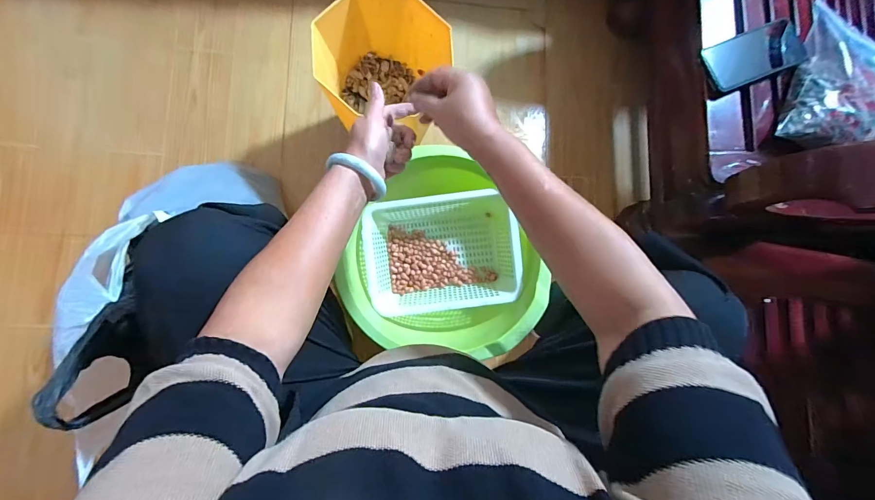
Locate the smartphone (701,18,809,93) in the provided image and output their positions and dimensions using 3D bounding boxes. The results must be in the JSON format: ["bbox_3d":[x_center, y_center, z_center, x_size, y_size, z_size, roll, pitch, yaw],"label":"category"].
[{"bbox_3d":[0.515,-0.316,0.604,0.182,0.015,0.081,-21,82,-6],"label":"smartphone"}]

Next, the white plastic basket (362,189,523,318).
[{"bbox_3d":[-0.003,0.012,0.759,0.277,0.093,0.219,-6,84,-7],"label":"white plastic basket"}]

